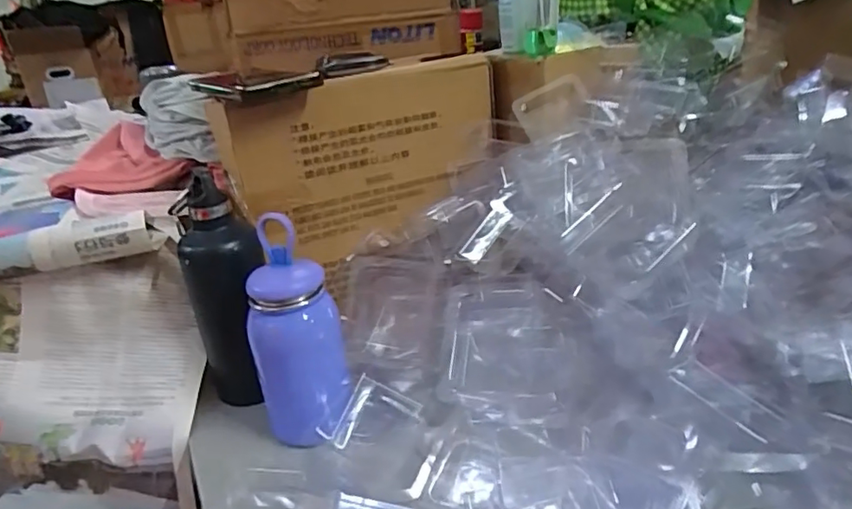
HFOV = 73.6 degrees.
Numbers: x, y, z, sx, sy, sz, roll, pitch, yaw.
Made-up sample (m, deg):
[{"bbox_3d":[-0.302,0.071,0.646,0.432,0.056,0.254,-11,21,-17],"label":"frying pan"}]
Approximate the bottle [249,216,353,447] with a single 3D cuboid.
[{"bbox_3d":[-0.102,0.067,0.461,0.063,0.185,0.061,-4,24,2],"label":"bottle"}]

